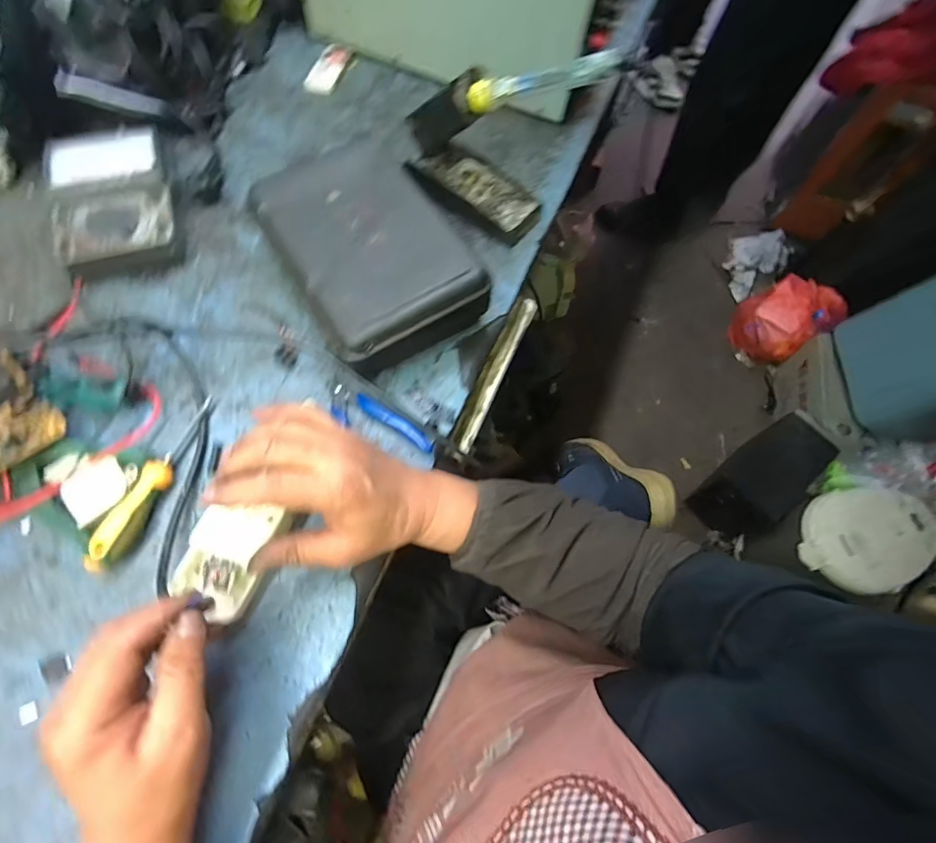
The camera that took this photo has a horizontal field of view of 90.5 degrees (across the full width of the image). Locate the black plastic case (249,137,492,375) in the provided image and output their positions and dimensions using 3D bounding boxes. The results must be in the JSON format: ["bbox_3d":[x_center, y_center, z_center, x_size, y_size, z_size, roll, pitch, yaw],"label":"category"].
[{"bbox_3d":[-0.102,-0.170,0.476,0.155,0.081,0.232,-29,71,-15],"label":"black plastic case"}]

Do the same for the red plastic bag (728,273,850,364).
[{"bbox_3d":[0.967,-0.319,1.441,0.180,0.214,0.233,-37,74,-18],"label":"red plastic bag"}]

